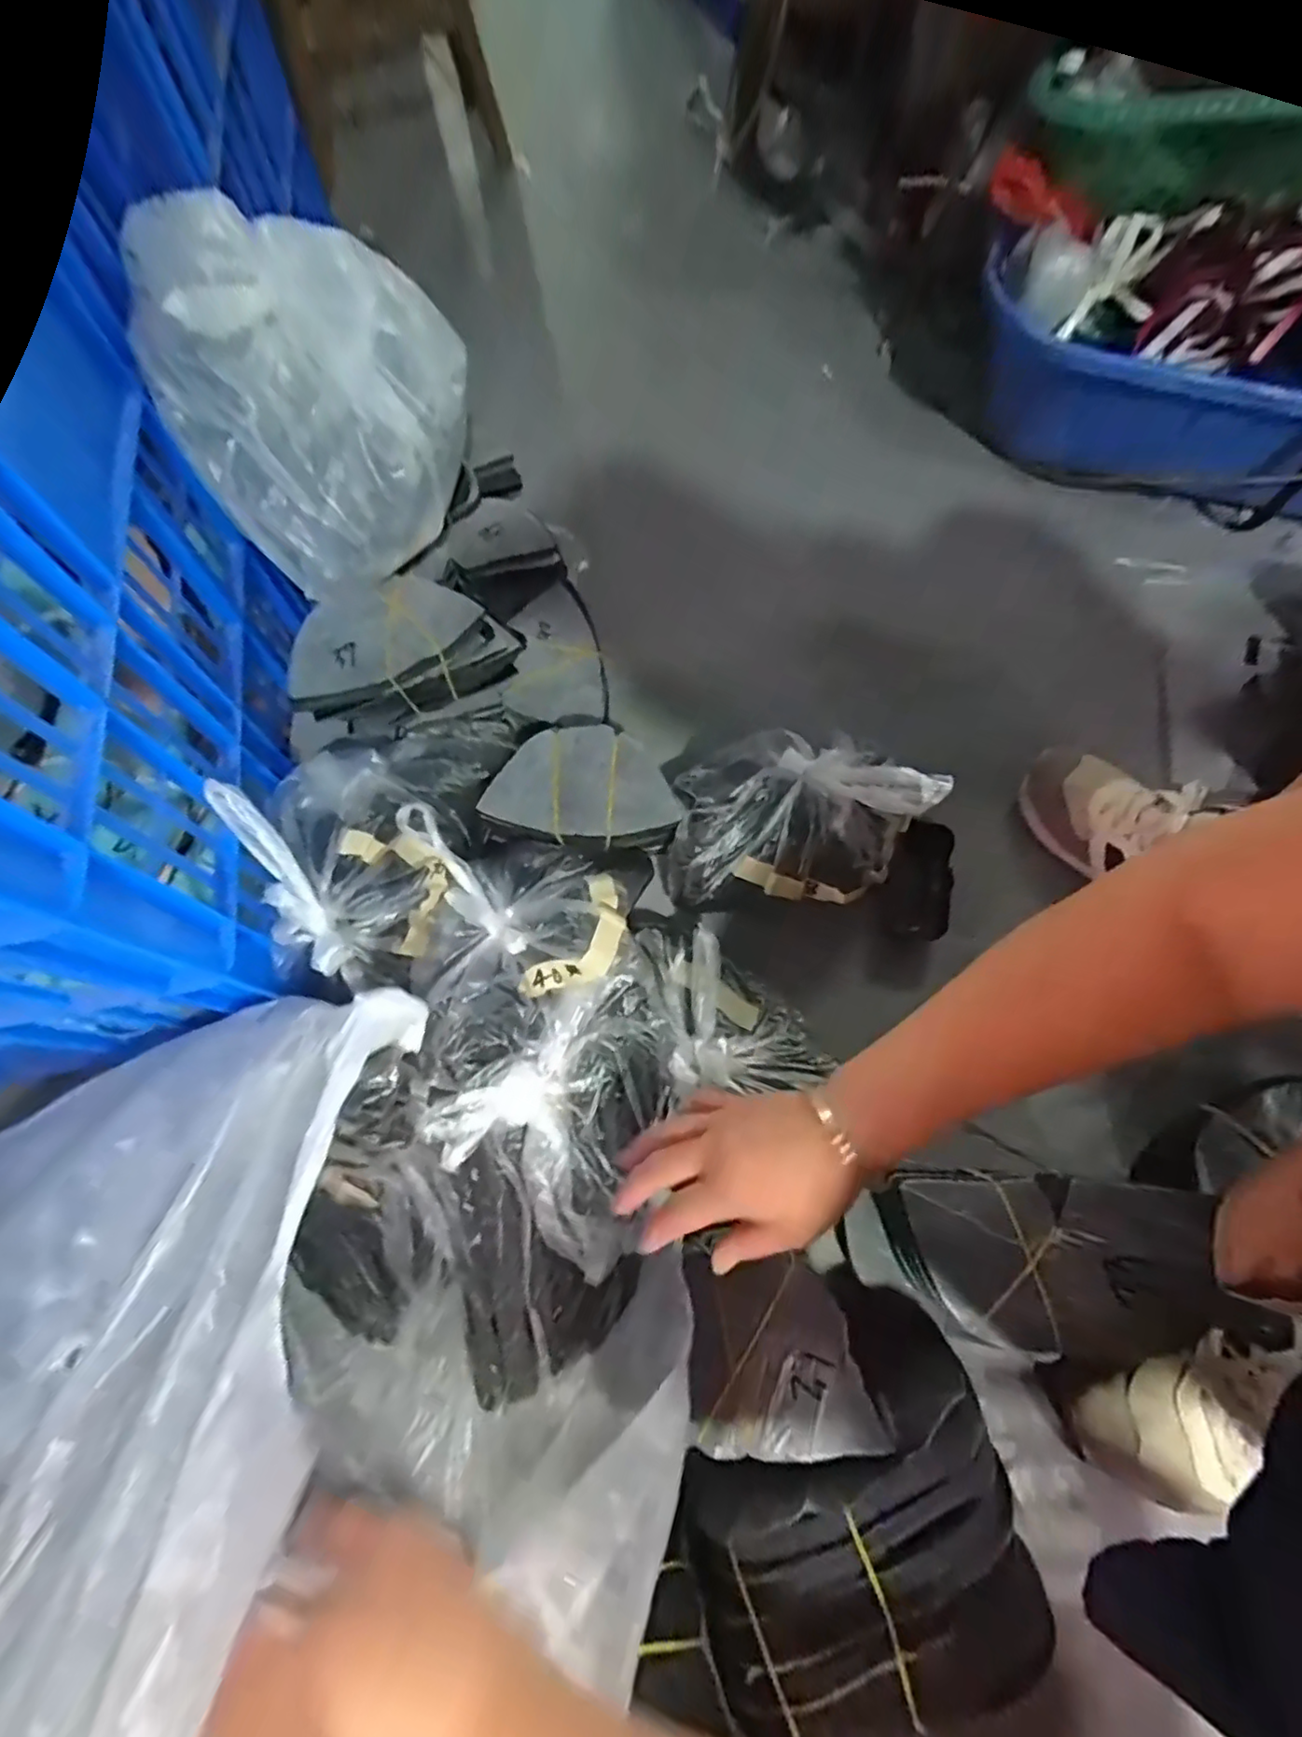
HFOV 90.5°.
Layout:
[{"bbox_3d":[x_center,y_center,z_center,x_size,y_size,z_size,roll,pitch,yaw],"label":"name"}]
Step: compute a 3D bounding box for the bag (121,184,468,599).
[{"bbox_3d":[-0.254,-0.360,0.488,0.179,0.158,0.216,29,71,12],"label":"bag"}]

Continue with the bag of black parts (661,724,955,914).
[{"bbox_3d":[0.110,-0.053,0.527,0.195,0.140,0.145,1,68,1],"label":"bag of black parts"}]

